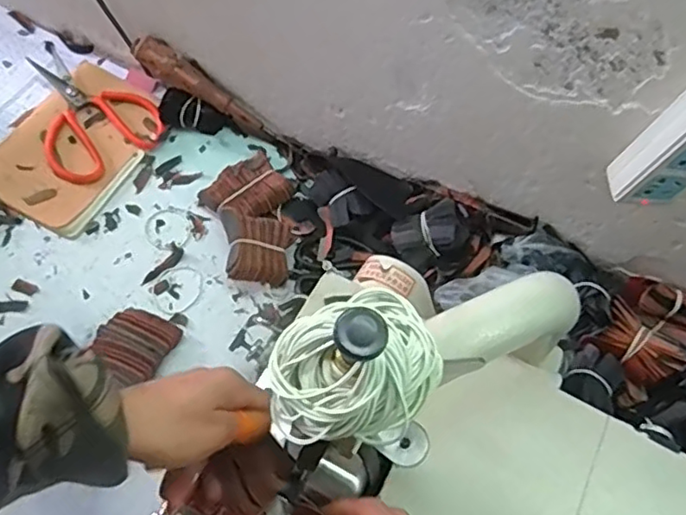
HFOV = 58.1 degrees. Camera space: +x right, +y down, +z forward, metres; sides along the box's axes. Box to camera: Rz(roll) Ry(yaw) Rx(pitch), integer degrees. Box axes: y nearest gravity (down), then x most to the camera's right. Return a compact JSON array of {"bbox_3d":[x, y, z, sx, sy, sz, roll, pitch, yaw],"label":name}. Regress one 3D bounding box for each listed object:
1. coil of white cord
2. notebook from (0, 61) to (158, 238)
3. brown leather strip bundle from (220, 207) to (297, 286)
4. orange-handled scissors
[{"bbox_3d":[0.006,0.053,0.294,0.085,0.044,0.069,-21,70,-14],"label":"coil of white cord"},{"bbox_3d":[-0.307,-0.132,0.716,0.136,0.019,0.205,27,66,7],"label":"notebook"},{"bbox_3d":[-0.095,-0.007,0.656,0.079,0.038,0.075,10,65,-1],"label":"brown leather strip bundle"},{"bbox_3d":[-0.317,-0.186,0.736,0.134,0.018,0.208,-35,74,-19],"label":"orange-handled scissors"}]

